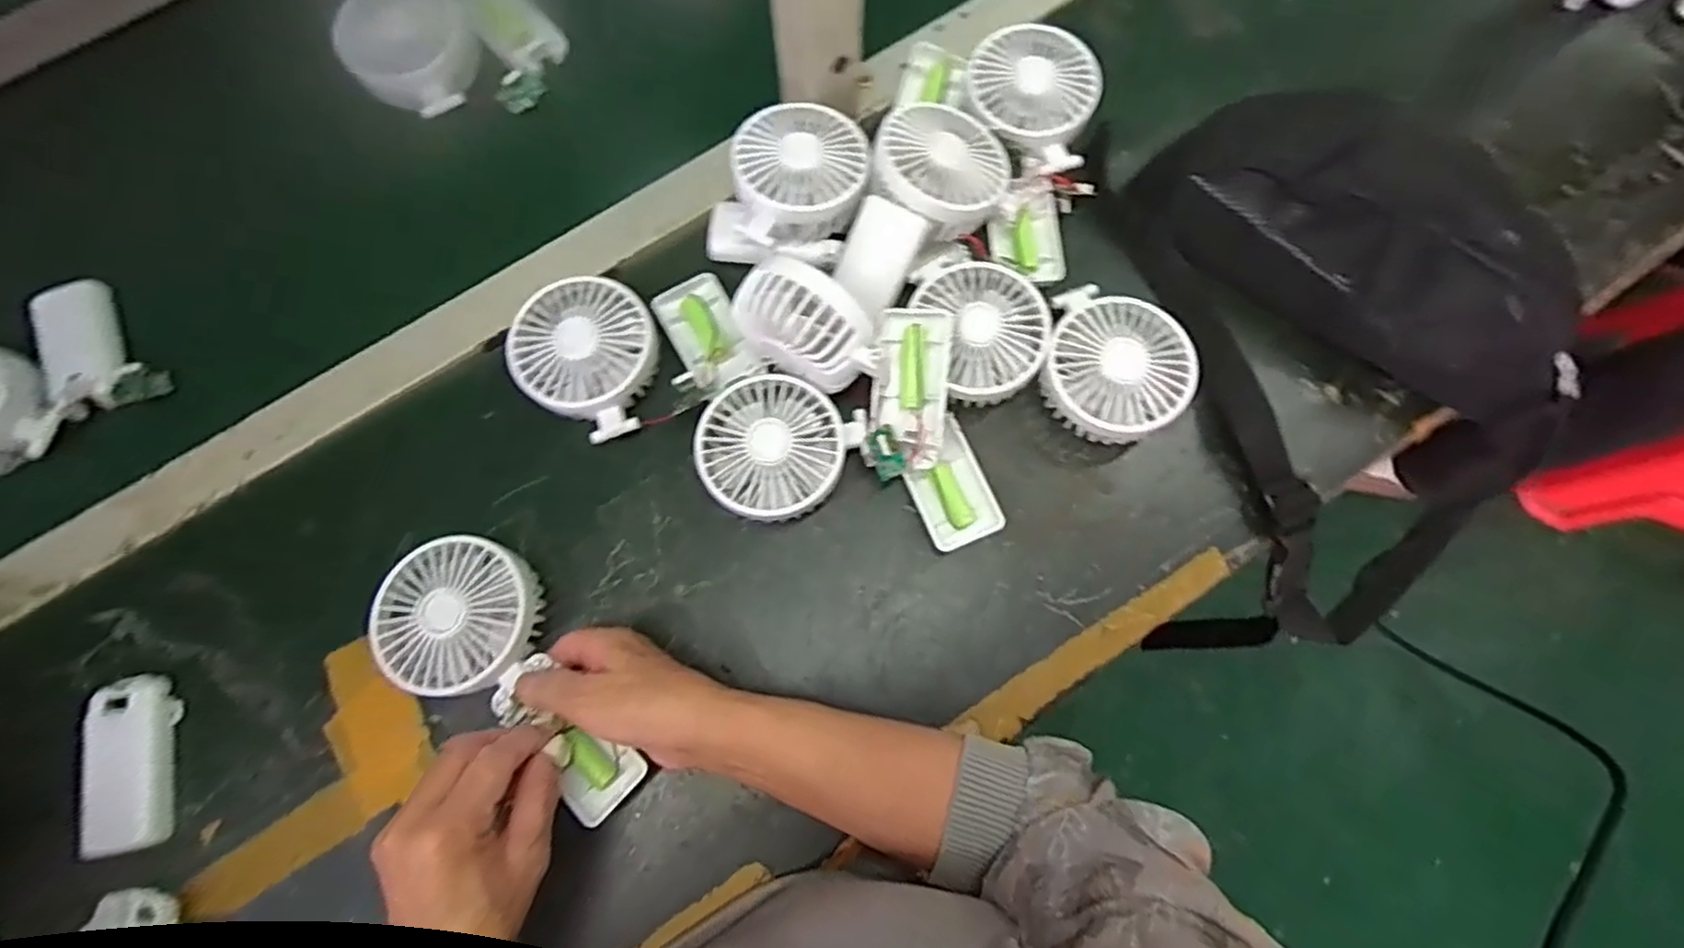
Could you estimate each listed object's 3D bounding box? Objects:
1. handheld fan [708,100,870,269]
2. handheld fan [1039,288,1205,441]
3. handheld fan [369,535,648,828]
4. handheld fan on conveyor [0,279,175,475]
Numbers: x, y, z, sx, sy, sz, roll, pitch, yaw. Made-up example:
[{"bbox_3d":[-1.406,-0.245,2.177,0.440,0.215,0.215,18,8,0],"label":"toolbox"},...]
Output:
[{"bbox_3d":[-0.034,-0.192,0.483,0.095,0.053,0.101,0,76,1],"label":"handheld fan"},{"bbox_3d":[0.171,-0.066,0.458,0.090,0.045,0.097,15,77,5],"label":"handheld fan"},{"bbox_3d":[-0.188,0.117,0.415,0.185,0.039,0.085,44,81,9],"label":"handheld fan"},{"bbox_3d":[-0.546,-0.062,0.472,0.137,0.068,0.094,-37,78,-7],"label":"handheld fan on conveyor"}]

